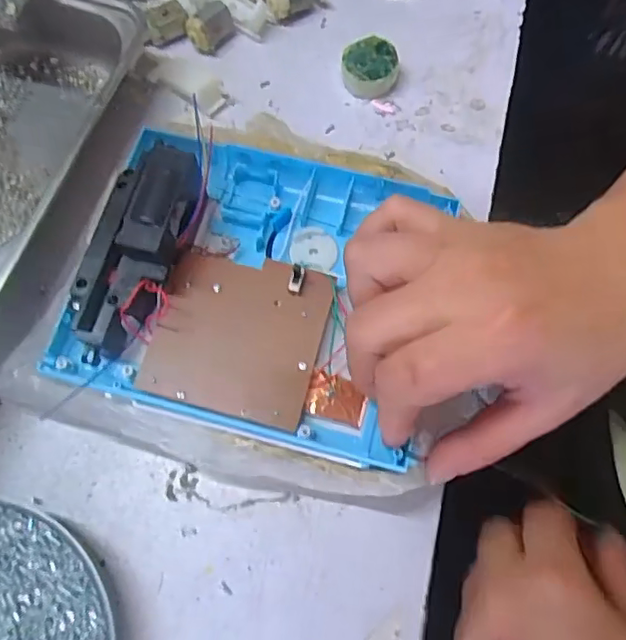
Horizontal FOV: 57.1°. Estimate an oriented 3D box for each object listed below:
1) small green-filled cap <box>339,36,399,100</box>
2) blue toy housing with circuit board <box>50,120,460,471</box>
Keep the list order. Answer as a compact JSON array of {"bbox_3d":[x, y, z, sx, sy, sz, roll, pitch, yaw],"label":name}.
[{"bbox_3d":[0.034,-0.150,0.341,0.029,0.018,0.030,0,72,-1],"label":"small green-filled cap"},{"bbox_3d":[-0.023,-0.016,0.254,0.159,0.041,0.140,14,72,3],"label":"blue toy housing with circuit board"}]

